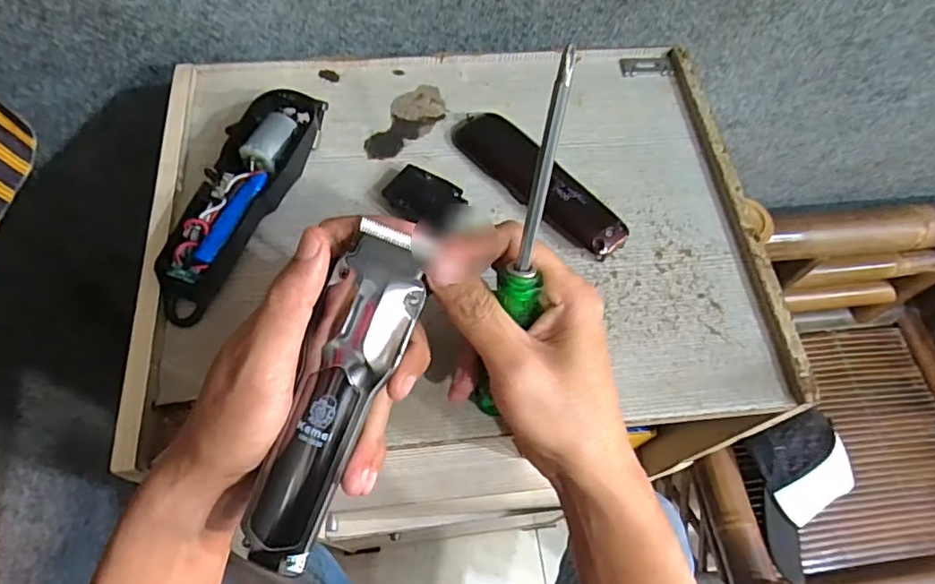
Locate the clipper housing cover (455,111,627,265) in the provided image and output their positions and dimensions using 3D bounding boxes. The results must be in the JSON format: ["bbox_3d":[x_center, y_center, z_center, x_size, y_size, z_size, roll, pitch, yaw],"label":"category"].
[{"bbox_3d":[0.048,-0.081,0.402,0.042,0.019,0.149,-35,70,-19],"label":"clipper housing cover"}]

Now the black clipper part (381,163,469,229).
[{"bbox_3d":[-0.029,-0.064,0.388,0.049,0.009,0.035,30,64,12],"label":"black clipper part"}]

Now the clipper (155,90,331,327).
[{"bbox_3d":[-0.149,-0.062,0.373,0.046,0.035,0.166,20,63,7],"label":"clipper"}]

